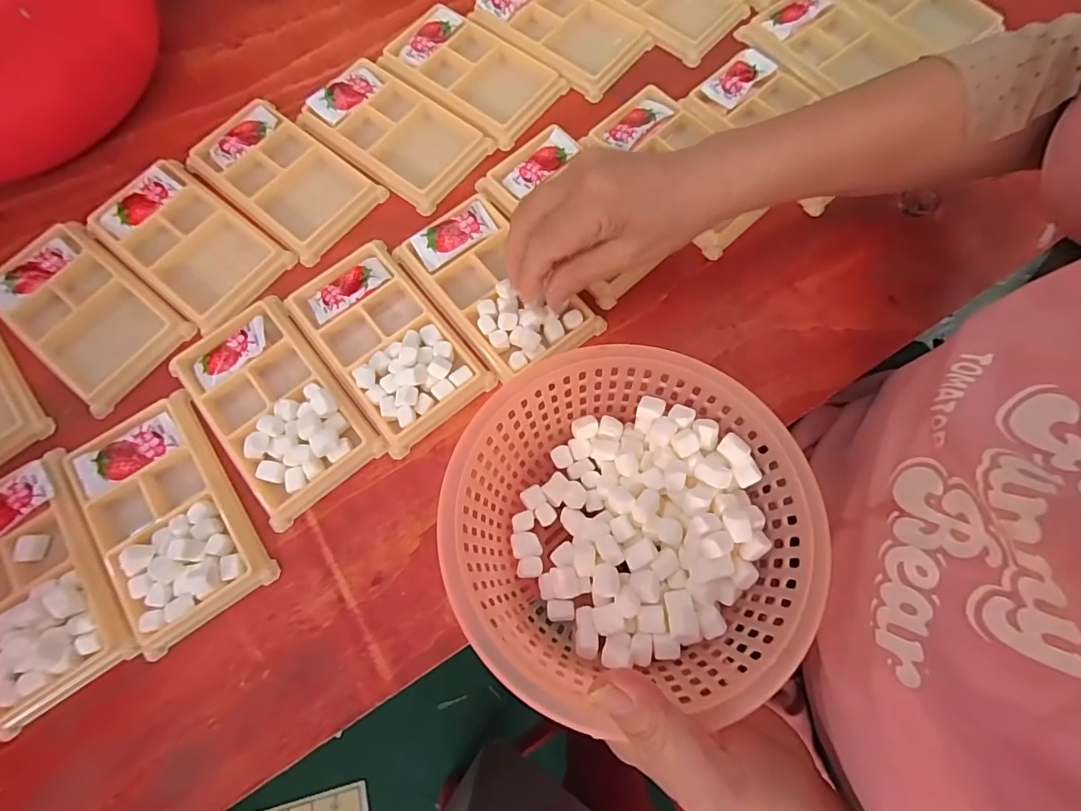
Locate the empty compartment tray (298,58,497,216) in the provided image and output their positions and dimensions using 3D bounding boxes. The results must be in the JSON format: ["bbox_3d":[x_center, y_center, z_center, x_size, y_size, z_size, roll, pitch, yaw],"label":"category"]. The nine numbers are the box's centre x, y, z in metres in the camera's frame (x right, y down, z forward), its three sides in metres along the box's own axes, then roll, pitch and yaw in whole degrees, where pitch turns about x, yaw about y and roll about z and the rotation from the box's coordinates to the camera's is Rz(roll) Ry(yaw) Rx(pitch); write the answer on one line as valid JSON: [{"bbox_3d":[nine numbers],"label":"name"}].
[{"bbox_3d":[-0.110,-0.209,0.376,0.132,0.017,0.078,37,77,11],"label":"empty compartment tray"}]

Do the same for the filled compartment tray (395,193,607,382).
[{"bbox_3d":[-0.028,-0.081,0.329,0.076,0.023,0.130,-38,78,-10],"label":"filled compartment tray"}]

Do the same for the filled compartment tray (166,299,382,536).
[{"bbox_3d":[-0.168,-0.004,0.302,0.077,0.019,0.135,-38,76,-10],"label":"filled compartment tray"}]

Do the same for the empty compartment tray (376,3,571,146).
[{"bbox_3d":[-0.053,-0.265,0.394,0.132,0.023,0.077,38,78,10],"label":"empty compartment tray"}]

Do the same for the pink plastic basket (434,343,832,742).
[{"bbox_3d":[0.040,0.054,0.250,0.170,0.068,0.159,-7,75,-2],"label":"pink plastic basket"}]

